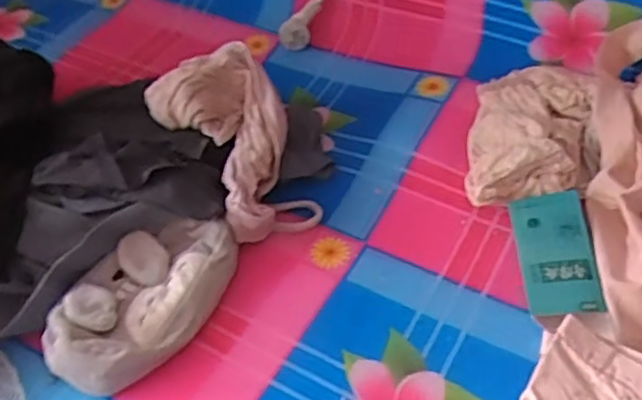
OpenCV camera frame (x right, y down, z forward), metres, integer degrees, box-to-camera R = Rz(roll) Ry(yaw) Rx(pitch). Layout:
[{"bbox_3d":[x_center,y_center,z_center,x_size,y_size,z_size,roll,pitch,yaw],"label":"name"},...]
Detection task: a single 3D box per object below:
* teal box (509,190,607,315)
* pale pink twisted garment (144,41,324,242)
[{"bbox_3d":[0.199,0.042,0.584,0.059,0.014,0.114,-7,53,11],"label":"teal box"},{"bbox_3d":[-0.089,-0.059,0.681,0.115,0.054,0.218,-22,71,-14],"label":"pale pink twisted garment"}]

